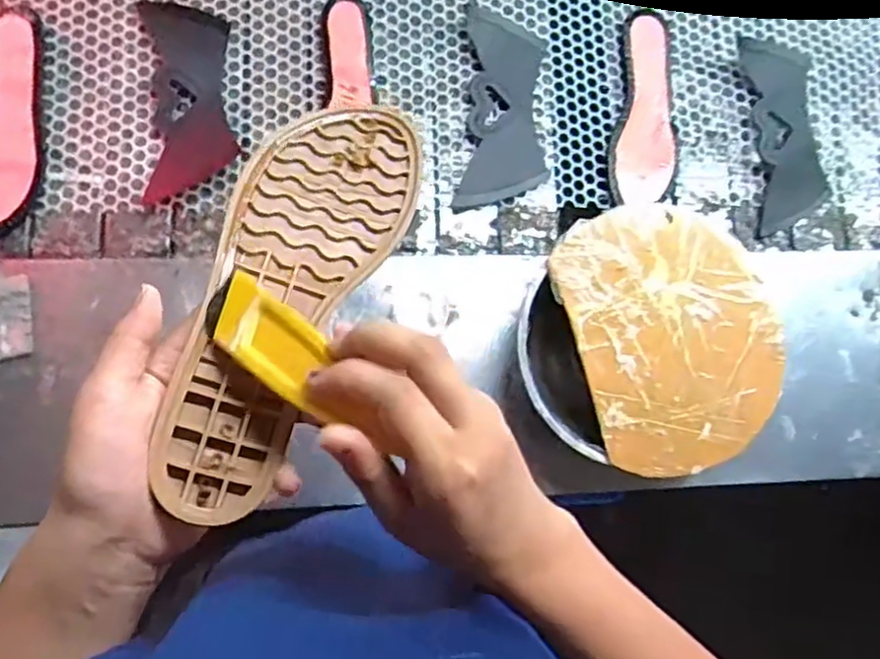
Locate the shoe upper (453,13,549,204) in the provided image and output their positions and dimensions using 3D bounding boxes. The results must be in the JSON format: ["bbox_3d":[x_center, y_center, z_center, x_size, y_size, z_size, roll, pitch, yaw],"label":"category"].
[{"bbox_3d":[0.070,-0.235,0.733,0.090,0.011,0.215,6,79,-6],"label":"shoe upper"}]

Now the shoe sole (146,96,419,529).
[{"bbox_3d":[-0.076,-0.025,0.349,0.083,0.016,0.238,20,64,-3],"label":"shoe sole"}]

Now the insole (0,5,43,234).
[{"bbox_3d":[-0.421,-0.206,0.669,0.078,0.015,0.229,11,82,-4],"label":"insole"}]

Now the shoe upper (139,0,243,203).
[{"bbox_3d":[-0.257,-0.237,0.702,0.086,0.004,0.210,-3,83,-6],"label":"shoe upper"}]

